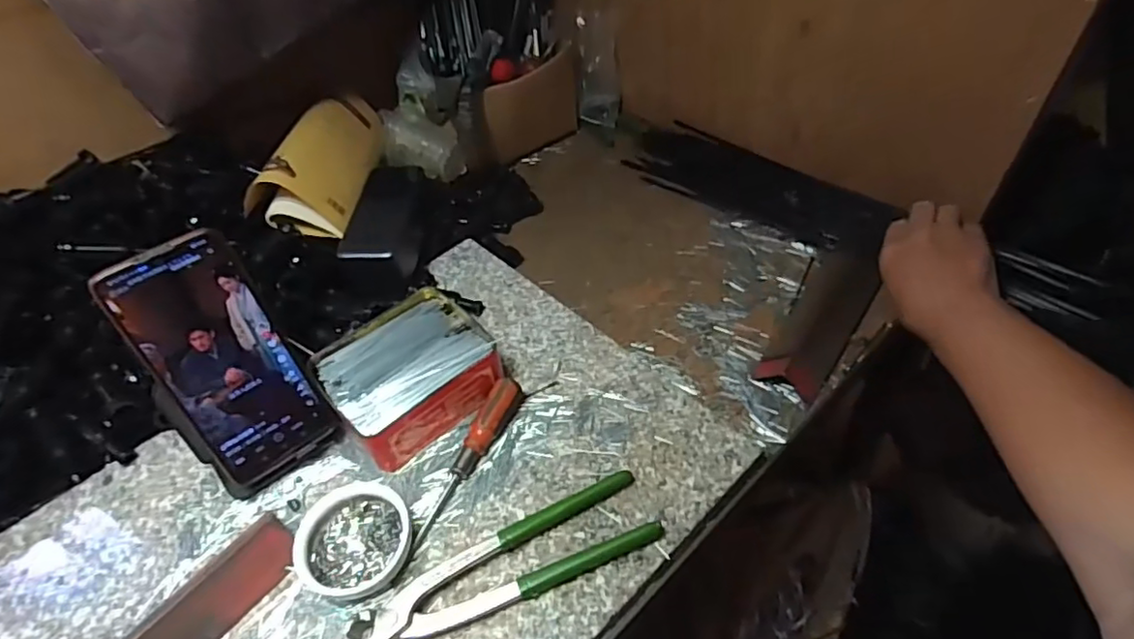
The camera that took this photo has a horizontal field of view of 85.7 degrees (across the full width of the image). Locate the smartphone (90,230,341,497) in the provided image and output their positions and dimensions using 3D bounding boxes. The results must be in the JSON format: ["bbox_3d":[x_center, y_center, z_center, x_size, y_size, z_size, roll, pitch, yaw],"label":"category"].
[{"bbox_3d":[-0.228,0.033,0.410,0.083,0.172,0.010,-32,28,-25],"label":"smartphone"}]

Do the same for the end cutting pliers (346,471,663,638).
[{"bbox_3d":[-0.038,0.158,0.390,0.196,0.012,0.048,-22,50,-13],"label":"end cutting pliers"}]

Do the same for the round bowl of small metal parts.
[{"bbox_3d":[-0.137,0.144,0.402,0.071,0.024,0.068,-3,48,4],"label":"round bowl of small metal parts"}]

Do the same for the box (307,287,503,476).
[{"bbox_3d":[-0.121,0.044,0.482,0.127,0.043,0.111,-35,54,-23],"label":"box"}]

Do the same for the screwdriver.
[{"bbox_3d":[-0.072,0.101,0.440,0.021,0.023,0.134,20,64,22],"label":"screwdriver"}]

